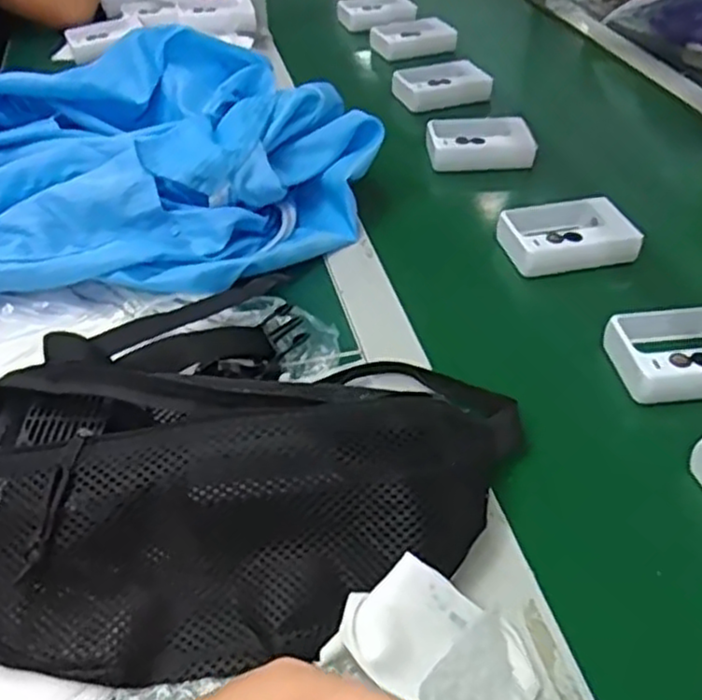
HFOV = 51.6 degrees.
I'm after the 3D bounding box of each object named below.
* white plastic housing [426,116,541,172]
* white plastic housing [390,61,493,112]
[{"bbox_3d":[0.125,-0.204,0.710,0.099,0.032,0.061,1,41,2],"label":"white plastic housing"},{"bbox_3d":[0.100,-0.296,0.814,0.105,0.027,0.064,-16,43,-17],"label":"white plastic housing"}]

